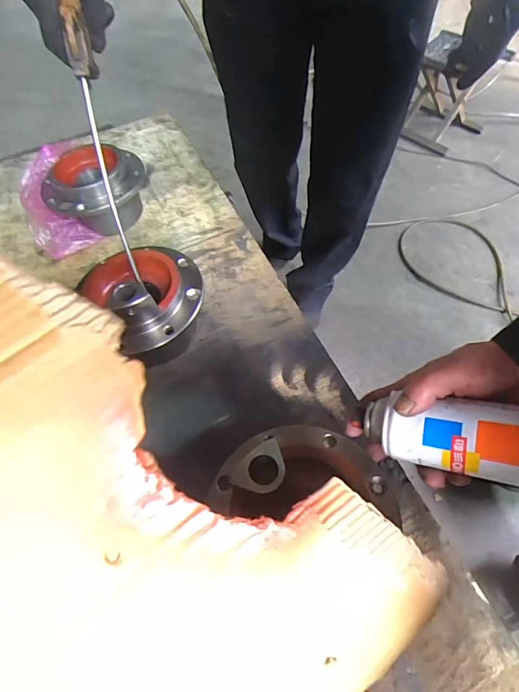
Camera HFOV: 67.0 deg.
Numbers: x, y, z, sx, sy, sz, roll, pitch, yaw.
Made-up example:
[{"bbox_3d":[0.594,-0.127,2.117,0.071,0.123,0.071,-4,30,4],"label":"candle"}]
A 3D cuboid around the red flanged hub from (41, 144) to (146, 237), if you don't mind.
[{"bbox_3d":[-0.298,-0.282,0.719,0.145,0.098,0.160,13,59,11],"label":"red flanged hub"}]

